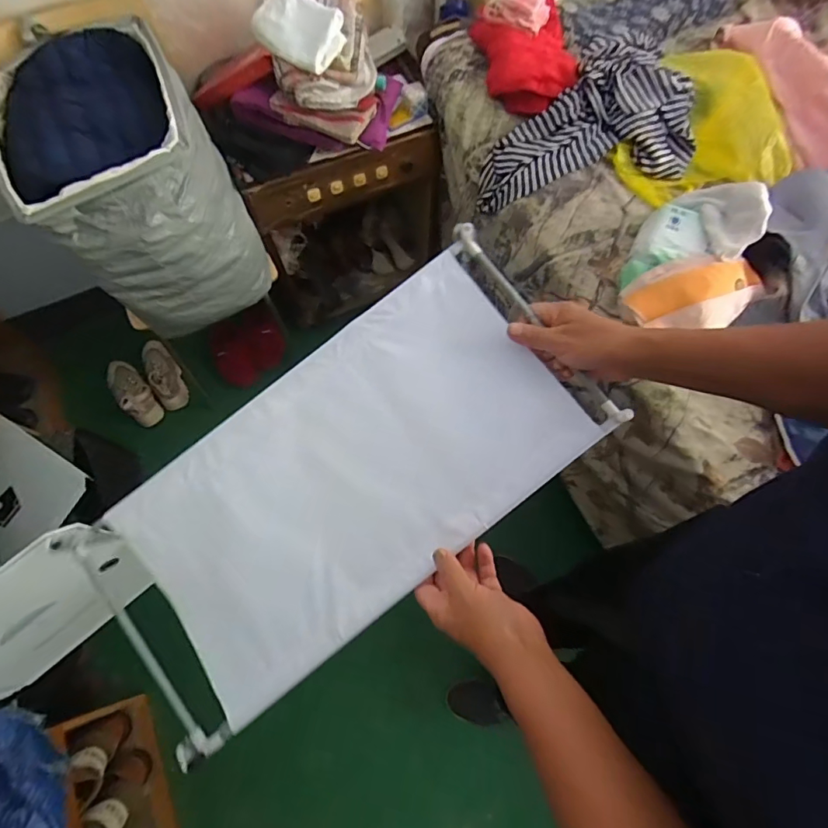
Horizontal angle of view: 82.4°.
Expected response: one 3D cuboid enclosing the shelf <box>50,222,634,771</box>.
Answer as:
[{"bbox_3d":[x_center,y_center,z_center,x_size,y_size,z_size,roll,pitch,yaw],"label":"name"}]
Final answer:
[{"bbox_3d":[-0.083,0.076,0.544,0.582,0.028,0.278,-38,82,-3],"label":"shelf"}]

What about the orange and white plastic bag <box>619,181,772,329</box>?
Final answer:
[{"bbox_3d":[0.506,-0.271,0.829,0.228,0.118,0.294,32,72,11],"label":"orange and white plastic bag"}]

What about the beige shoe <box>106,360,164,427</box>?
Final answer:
[{"bbox_3d":[-0.916,-0.080,1.522,0.107,0.067,0.282,-43,75,-15],"label":"beige shoe"}]

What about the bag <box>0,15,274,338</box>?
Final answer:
[{"bbox_3d":[-0.609,-0.504,1.054,0.359,0.408,0.493,-31,73,-11],"label":"bag"}]

